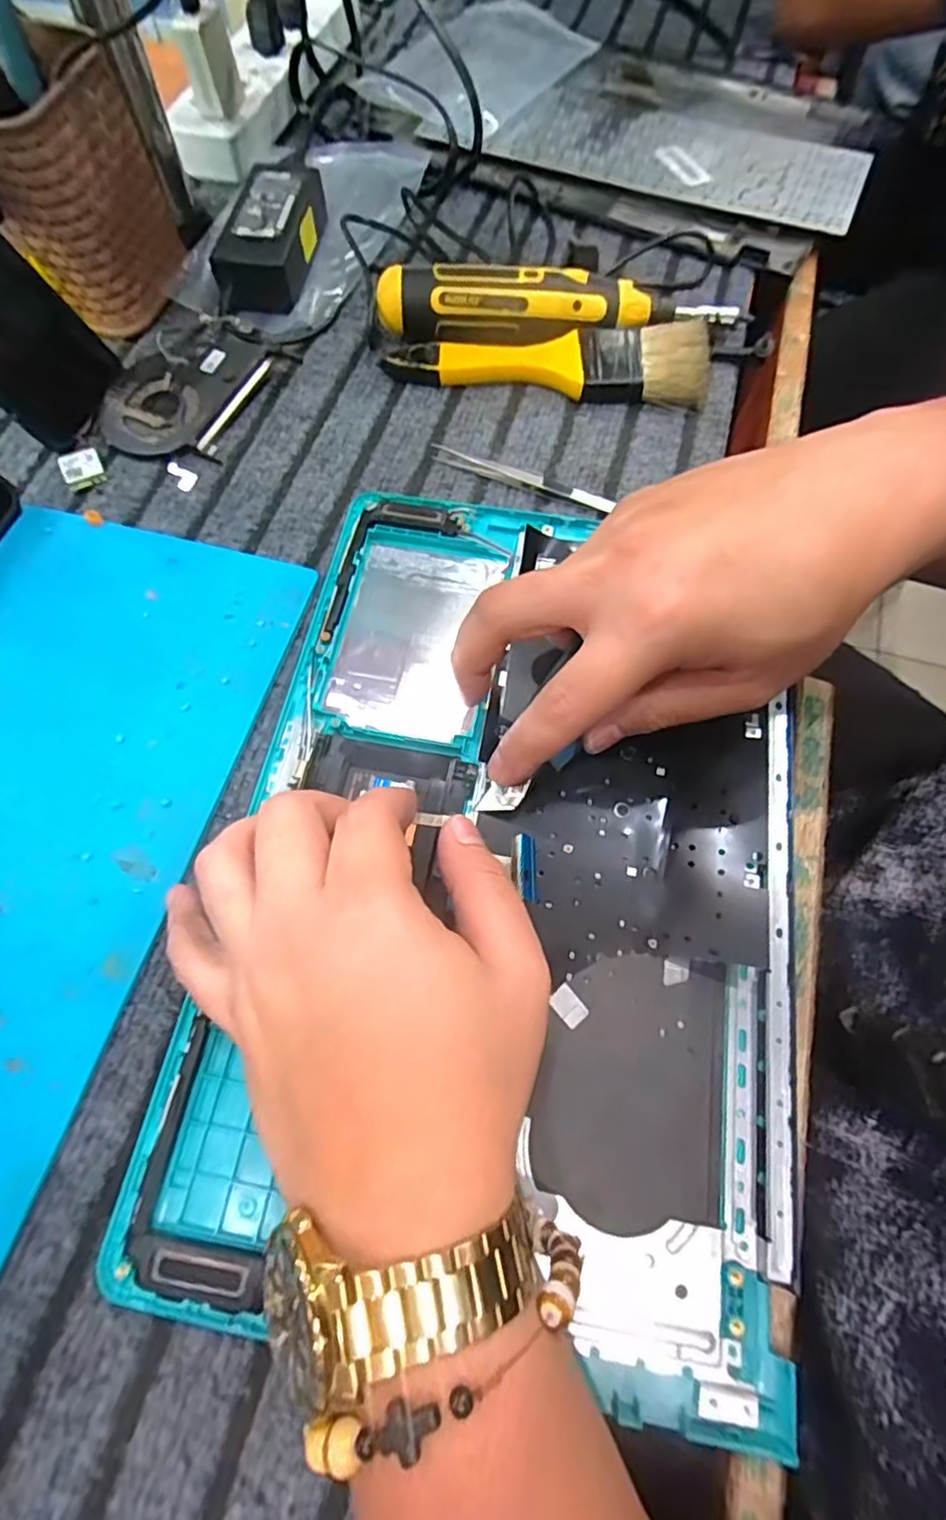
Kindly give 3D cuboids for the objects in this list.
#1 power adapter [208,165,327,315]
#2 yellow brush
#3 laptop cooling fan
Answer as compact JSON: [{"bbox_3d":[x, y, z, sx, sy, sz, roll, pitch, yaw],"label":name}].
[{"bbox_3d":[-0.130,-0.344,0.409,0.046,0.023,0.122,7,68,2],"label":"power adapter"},{"bbox_3d":[0.044,-0.241,0.375,0.184,0.026,0.046,8,68,2],"label":"yellow brush"},{"bbox_3d":[-0.167,-0.218,0.370,0.081,0.015,0.101,23,70,8],"label":"laptop cooling fan"}]

